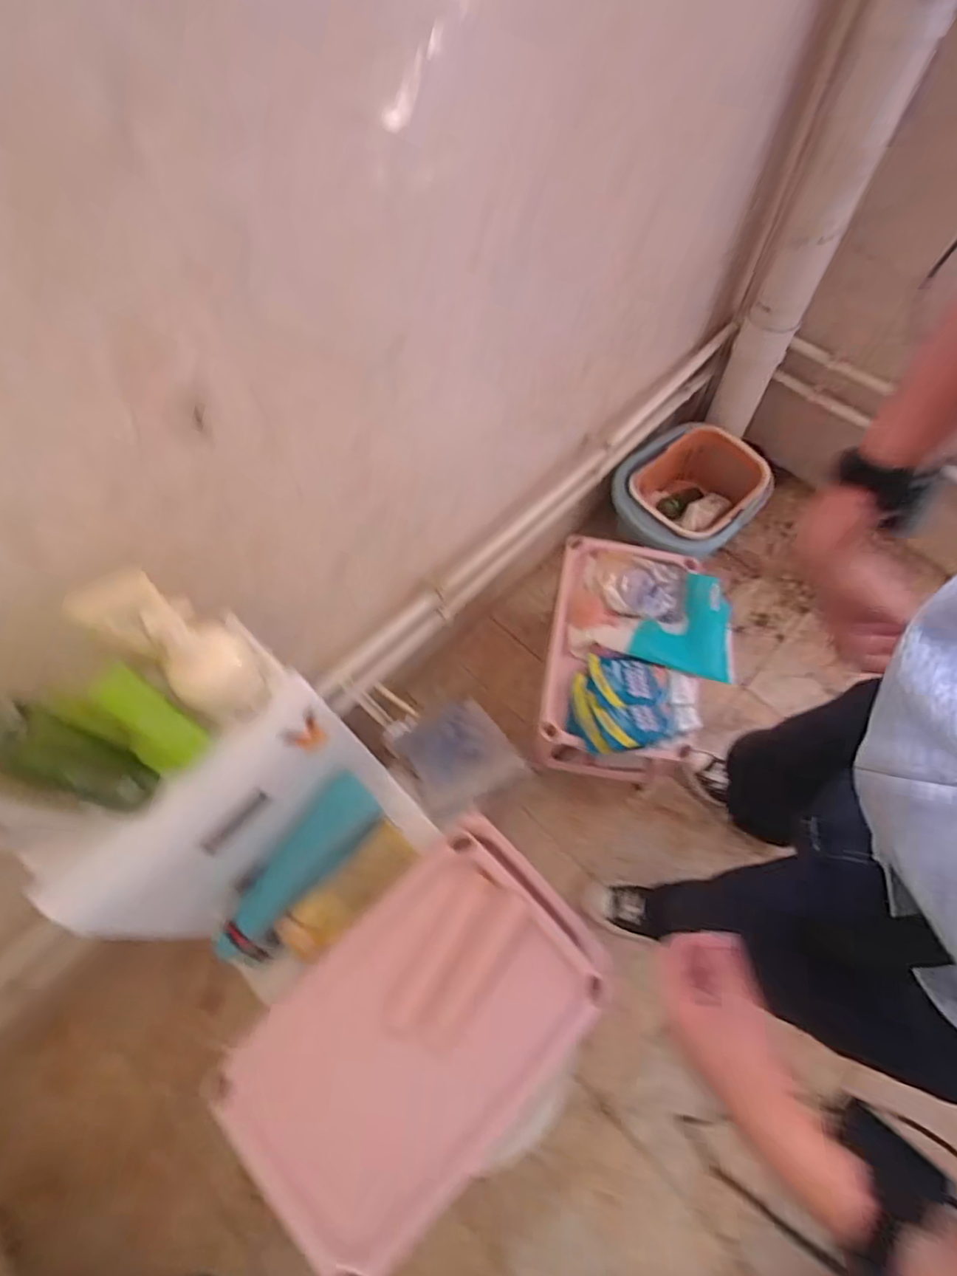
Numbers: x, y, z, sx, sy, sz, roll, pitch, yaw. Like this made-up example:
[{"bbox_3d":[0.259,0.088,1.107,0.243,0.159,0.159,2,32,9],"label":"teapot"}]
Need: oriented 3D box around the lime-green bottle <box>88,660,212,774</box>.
[{"bbox_3d":[-0.325,0.082,0.586,0.051,0.125,0.024,-40,32,-16],"label":"lime-green bottle"}]

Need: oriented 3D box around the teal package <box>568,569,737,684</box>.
[{"bbox_3d":[0.358,-0.046,1.216,0.325,0.031,0.226,8,65,6],"label":"teal package"}]

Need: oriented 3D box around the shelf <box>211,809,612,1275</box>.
[{"bbox_3d":[-0.069,0.505,0.768,0.310,0.065,0.475,41,72,18],"label":"shelf"}]

